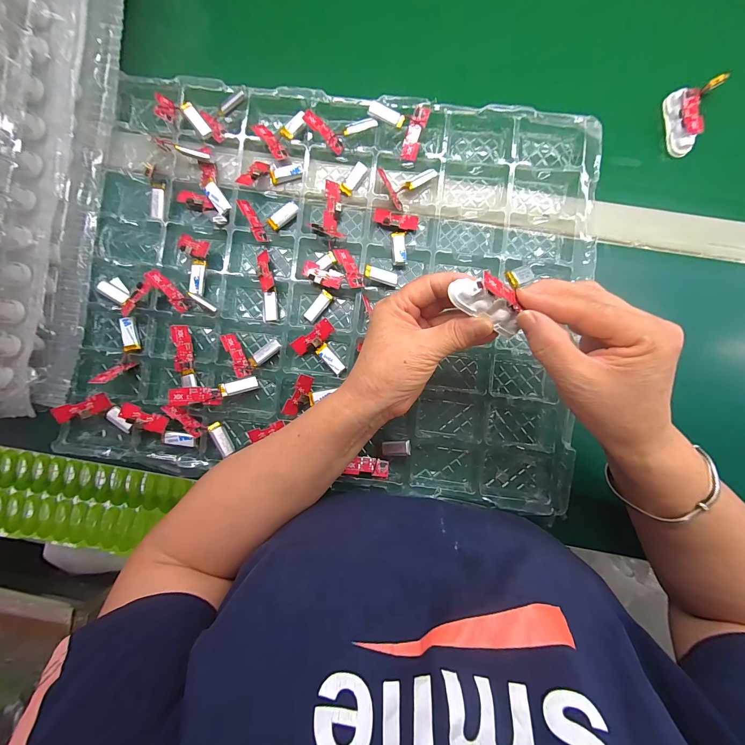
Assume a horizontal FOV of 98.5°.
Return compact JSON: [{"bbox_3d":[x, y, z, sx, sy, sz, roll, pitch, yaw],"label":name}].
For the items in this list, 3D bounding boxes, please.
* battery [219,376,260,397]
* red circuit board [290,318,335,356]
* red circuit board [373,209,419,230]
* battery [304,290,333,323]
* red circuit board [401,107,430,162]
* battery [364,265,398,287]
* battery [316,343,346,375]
[{"bbox_3d":[-0.128,0.013,0.310,0.034,0.005,0.013,-16,84,-28],"label":"battery"},{"bbox_3d":[-0.057,-0.034,0.312,0.044,0.007,0.017,-37,85,-3],"label":"red circuit board"},{"bbox_3d":[0.023,-0.152,0.317,0.043,0.006,0.017,14,89,2],"label":"red circuit board"},{"bbox_3d":[-0.054,-0.065,0.316,0.013,0.006,0.034,39,90,3],"label":"battery"},{"bbox_3d":[0.041,-0.231,0.313,0.016,0.010,0.045,20,109,2],"label":"red circuit board"},{"bbox_3d":[0.009,-0.093,0.310,0.034,0.004,0.012,13,85,-21],"label":"battery"},{"bbox_3d":[-0.040,-0.012,0.314,0.012,0.005,0.034,-40,87,0],"label":"battery"}]

